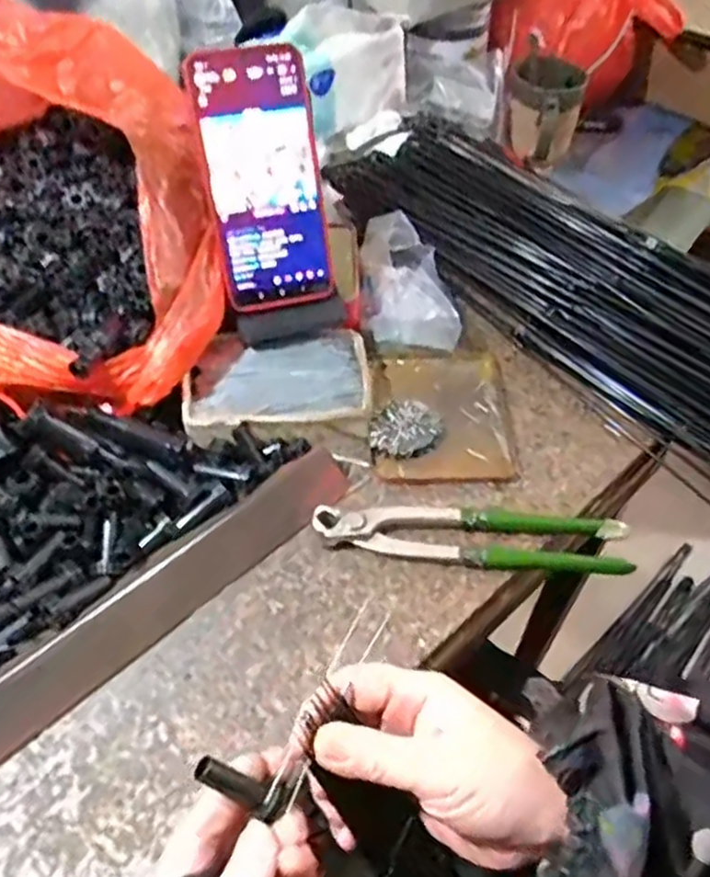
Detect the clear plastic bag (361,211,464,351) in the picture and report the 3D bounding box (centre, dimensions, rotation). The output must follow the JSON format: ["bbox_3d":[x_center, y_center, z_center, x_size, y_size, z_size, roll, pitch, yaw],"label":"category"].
[{"bbox_3d":[0.042,-0.123,0.571,0.069,0.058,0.127,-5,51,-2],"label":"clear plastic bag"}]

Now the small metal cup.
[{"bbox_3d":[0.213,-0.376,0.799,0.082,0.105,0.097,11,52,10],"label":"small metal cup"}]

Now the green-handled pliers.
[{"bbox_3d":[0.074,0.058,0.447,0.193,0.019,0.041,4,51,5],"label":"green-handled pliers"}]

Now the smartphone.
[{"bbox_3d":[-0.061,-0.173,0.476,0.080,0.163,0.010,-12,21,-8],"label":"smartphone"}]

